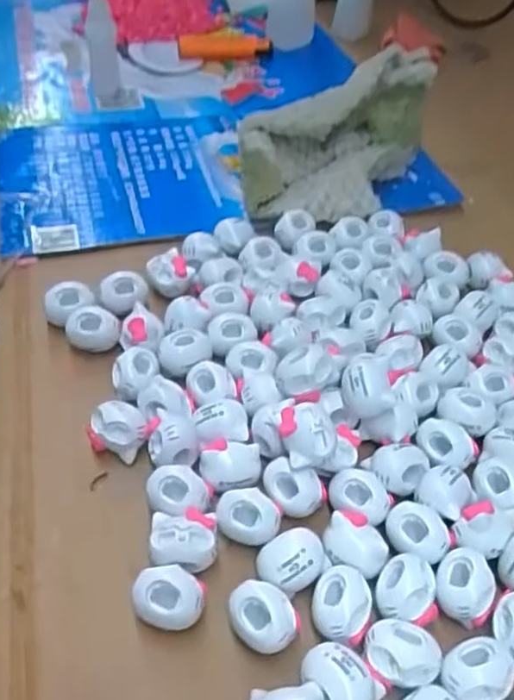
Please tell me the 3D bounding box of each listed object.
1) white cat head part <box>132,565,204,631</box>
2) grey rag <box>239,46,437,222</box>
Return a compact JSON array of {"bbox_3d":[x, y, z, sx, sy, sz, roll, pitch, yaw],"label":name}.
[{"bbox_3d":[-0.032,0.090,0.248,0.024,0.017,0.019,-11,47,-8],"label":"white cat head part"},{"bbox_3d":[0.051,-0.134,0.427,0.119,0.066,0.091,1,47,-2],"label":"grey rag"}]

